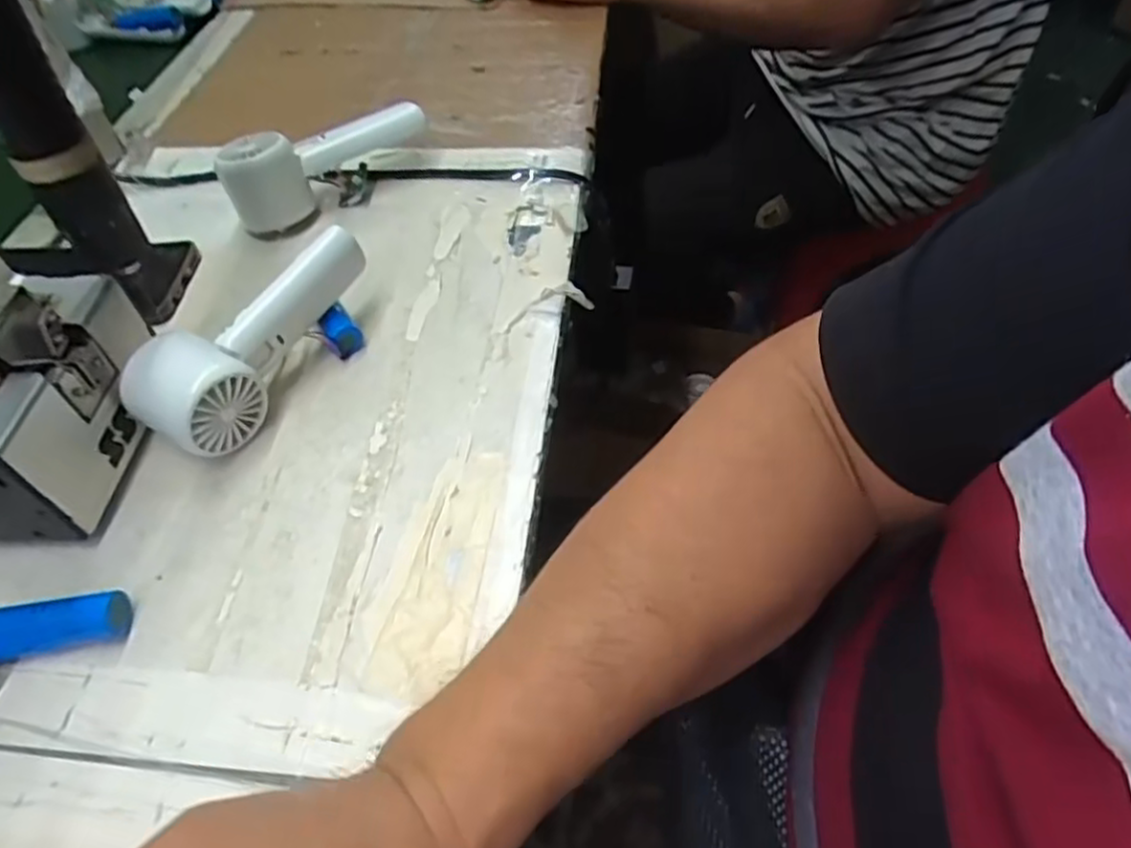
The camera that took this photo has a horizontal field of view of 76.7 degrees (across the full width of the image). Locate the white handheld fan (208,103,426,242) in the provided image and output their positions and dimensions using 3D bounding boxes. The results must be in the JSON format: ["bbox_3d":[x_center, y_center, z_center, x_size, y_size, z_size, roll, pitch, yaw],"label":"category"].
[{"bbox_3d":[-0.184,-0.203,0.543,0.148,0.058,0.056,-36,58,-23],"label":"white handheld fan"}]

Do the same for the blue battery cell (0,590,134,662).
[{"bbox_3d":[-0.245,0.097,0.340,0.074,0.019,0.024,-7,52,-3],"label":"blue battery cell"}]

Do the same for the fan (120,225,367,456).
[{"bbox_3d":[-0.183,-0.051,0.424,0.059,0.060,0.150,25,57,20],"label":"fan"}]

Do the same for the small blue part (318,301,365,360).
[{"bbox_3d":[-0.142,-0.058,0.452,0.020,0.024,0.025,-27,55,-18],"label":"small blue part"}]

